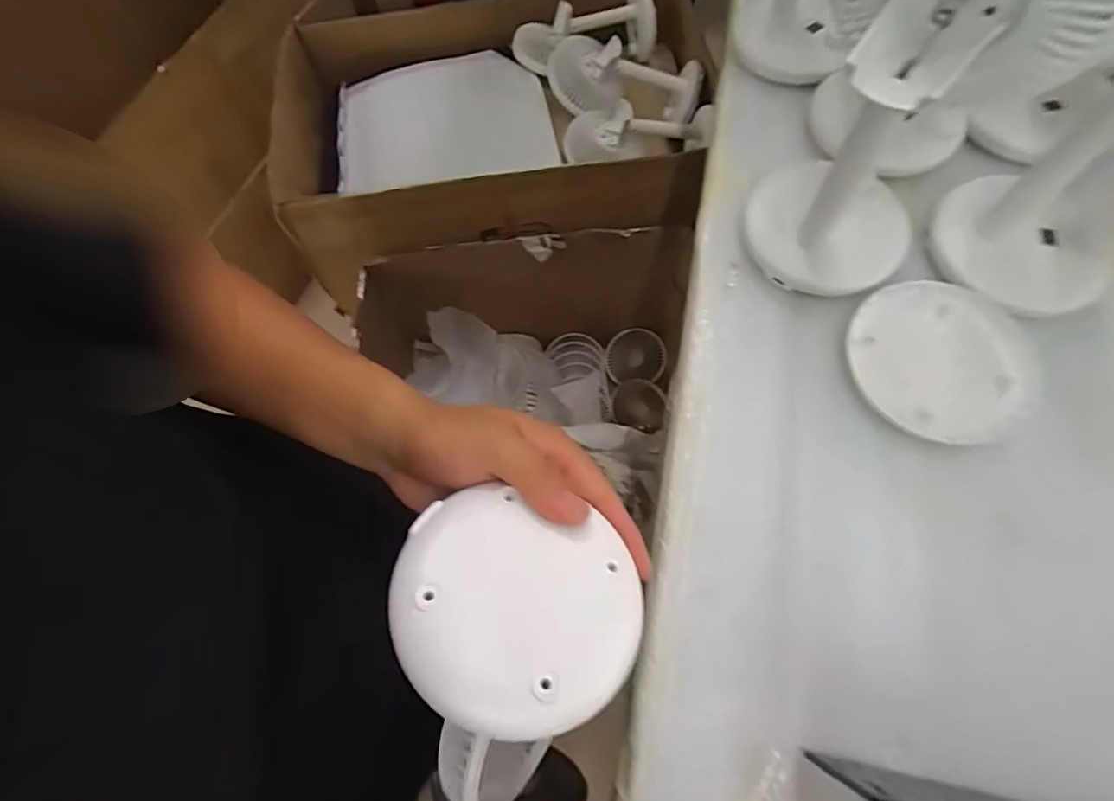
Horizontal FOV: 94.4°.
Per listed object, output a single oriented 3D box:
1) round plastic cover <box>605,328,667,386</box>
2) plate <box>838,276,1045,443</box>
[{"bbox_3d":[0.164,-0.093,1.084,0.123,0.010,0.109,-2,97,12],"label":"round plastic cover"},{"bbox_3d":[0.245,-0.026,0.327,0.112,0.007,0.105,-1,68,2],"label":"plate"}]

